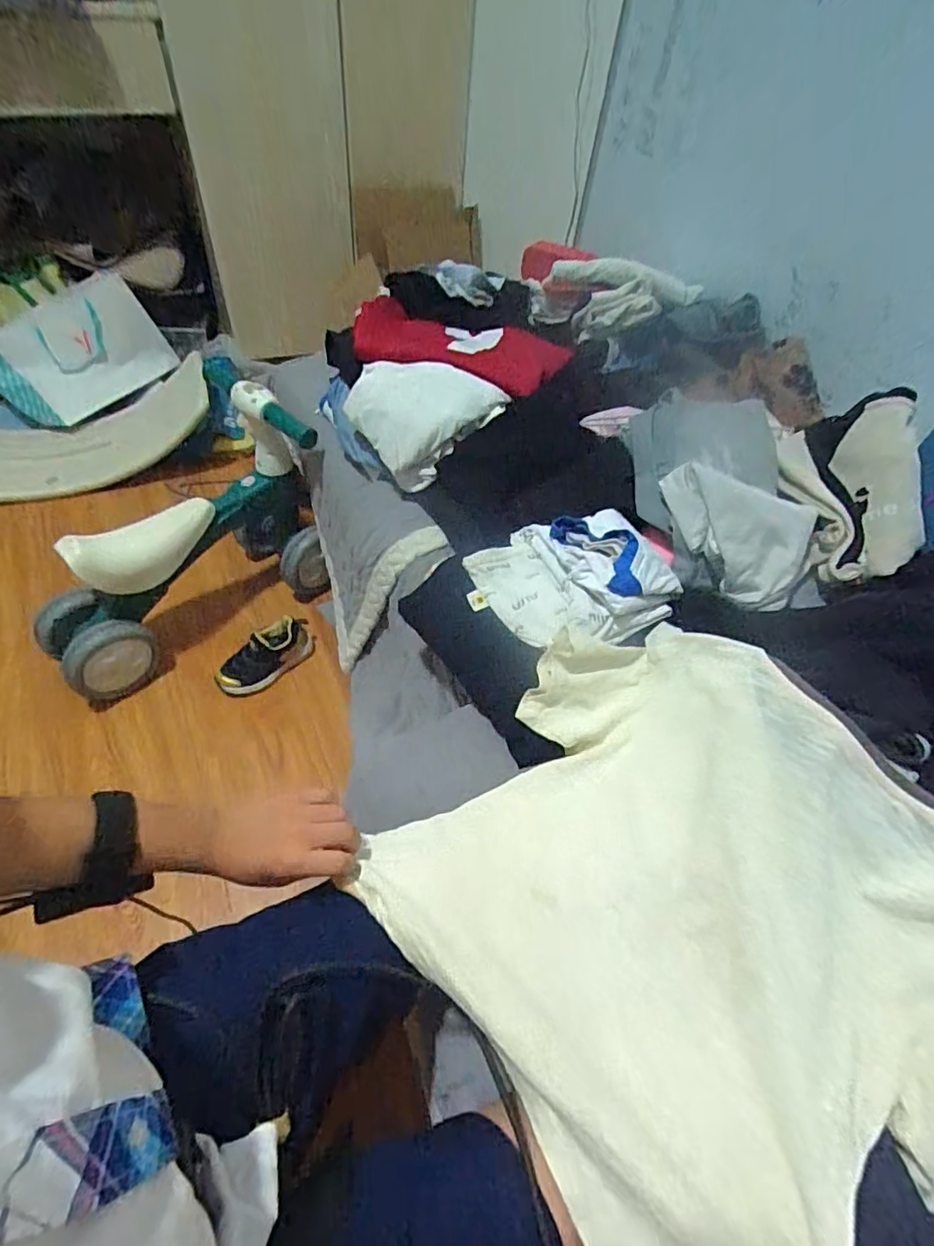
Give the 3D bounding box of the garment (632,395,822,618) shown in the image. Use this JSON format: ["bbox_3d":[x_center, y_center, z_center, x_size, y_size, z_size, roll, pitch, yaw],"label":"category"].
[{"bbox_3d":[0.302,-0.144,0.673,0.186,0.125,0.250,-10,52,-14],"label":"garment"}]

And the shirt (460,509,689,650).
[{"bbox_3d":[0.111,-0.057,0.635,0.214,0.082,0.190,-15,53,-17],"label":"shirt"}]

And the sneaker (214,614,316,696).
[{"bbox_3d":[-0.375,0.063,1.057,0.188,0.079,0.080,-39,62,-15],"label":"sneaker"}]

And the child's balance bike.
[{"bbox_3d":[-0.530,-0.151,1.046,0.540,0.425,0.256,-29,58,-26],"label":"child's balance bike"}]

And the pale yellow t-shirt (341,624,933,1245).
[{"bbox_3d":[0.157,0.208,0.420,0.379,0.121,0.423,-29,58,-26],"label":"pale yellow t-shirt"}]

